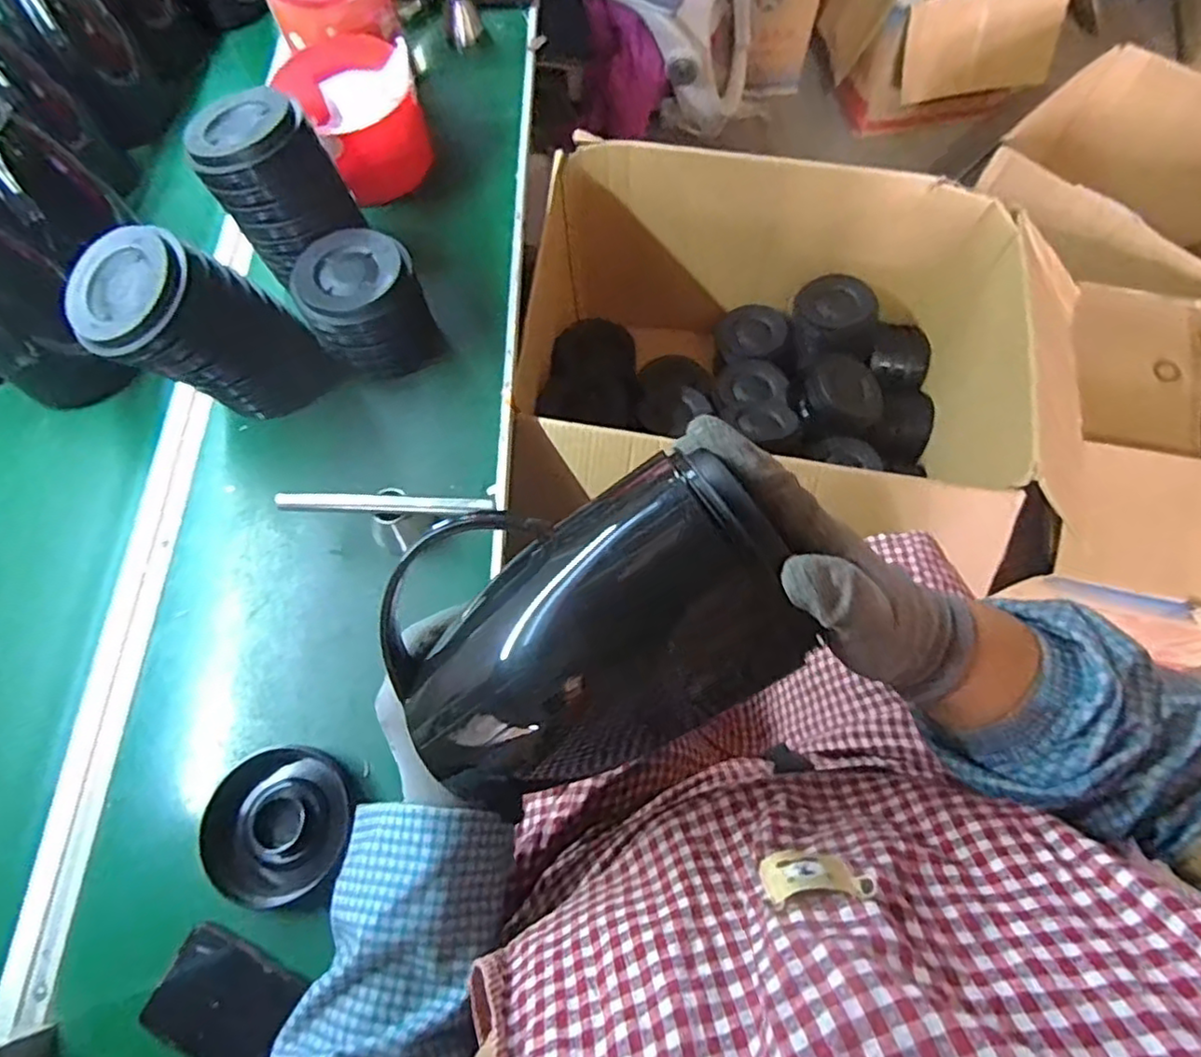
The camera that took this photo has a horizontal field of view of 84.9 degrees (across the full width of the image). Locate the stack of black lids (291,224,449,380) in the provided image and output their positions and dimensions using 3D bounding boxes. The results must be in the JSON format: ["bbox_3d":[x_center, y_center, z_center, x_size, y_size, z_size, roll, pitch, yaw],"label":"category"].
[{"bbox_3d":[-0.253,-0.240,0.717,0.128,0.108,0.122,-31,70,-10],"label":"stack of black lids"}]

